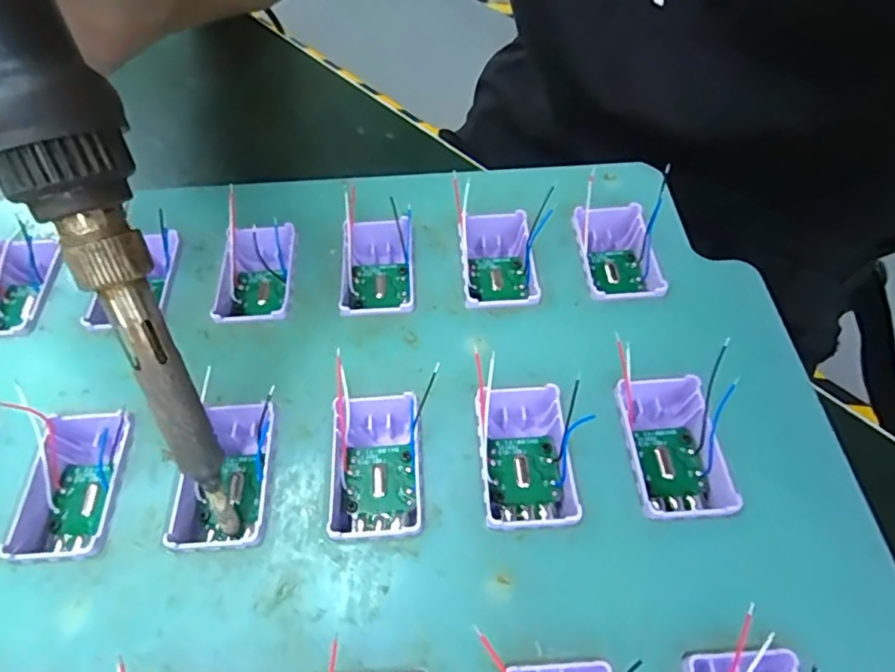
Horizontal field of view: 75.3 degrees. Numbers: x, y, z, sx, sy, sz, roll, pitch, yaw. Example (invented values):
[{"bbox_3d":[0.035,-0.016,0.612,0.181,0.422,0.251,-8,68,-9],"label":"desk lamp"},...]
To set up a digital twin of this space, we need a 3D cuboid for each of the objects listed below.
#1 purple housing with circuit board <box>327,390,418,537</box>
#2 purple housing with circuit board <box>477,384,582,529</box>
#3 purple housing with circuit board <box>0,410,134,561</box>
[{"bbox_3d":[-0.016,0.028,0.128,0.019,0.011,0.028,-1,55,0],"label":"purple housing with circuit board"},{"bbox_3d":[0.017,0.027,0.127,0.019,0.010,0.031,-1,55,0],"label":"purple housing with circuit board"},{"bbox_3d":[-0.080,0.033,0.127,0.020,0.011,0.032,-3,55,-1],"label":"purple housing with circuit board"}]

